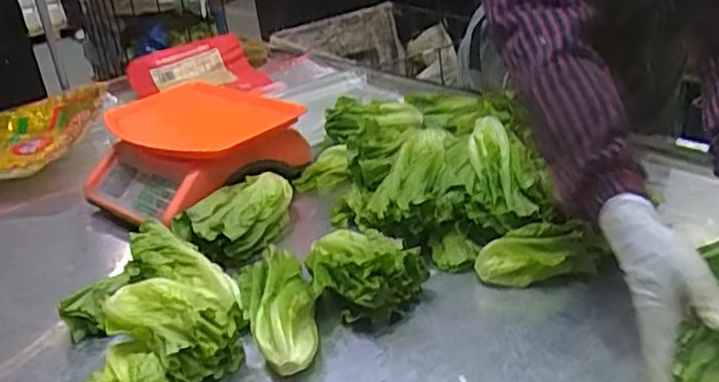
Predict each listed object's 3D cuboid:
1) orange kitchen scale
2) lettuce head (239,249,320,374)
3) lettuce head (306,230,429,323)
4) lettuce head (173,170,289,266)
[{"bbox_3d":[-0.266,-0.065,1.080,0.260,0.119,0.294,16,34,36],"label":"orange kitchen scale"},{"bbox_3d":[-0.092,0.138,0.770,0.078,0.056,0.190,-11,27,-10],"label":"lettuce head"},{"bbox_3d":[-0.007,0.098,0.804,0.137,0.078,0.124,18,35,39],"label":"lettuce head"},{"bbox_3d":[-0.176,0.039,0.953,0.119,0.069,0.160,5,29,19],"label":"lettuce head"}]

